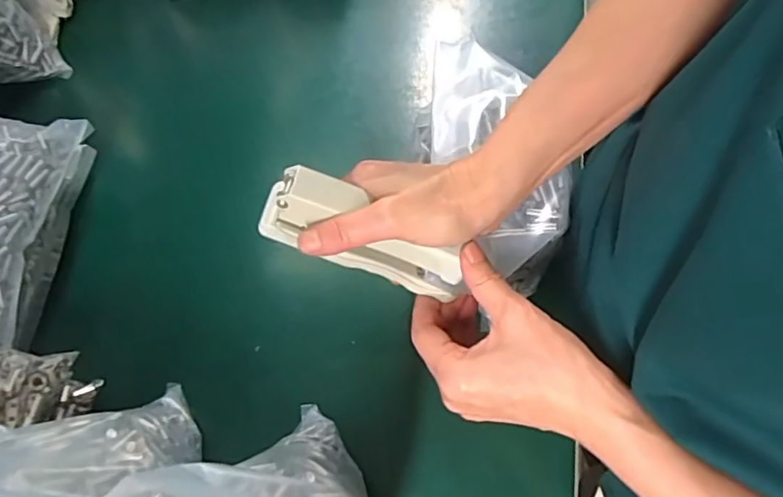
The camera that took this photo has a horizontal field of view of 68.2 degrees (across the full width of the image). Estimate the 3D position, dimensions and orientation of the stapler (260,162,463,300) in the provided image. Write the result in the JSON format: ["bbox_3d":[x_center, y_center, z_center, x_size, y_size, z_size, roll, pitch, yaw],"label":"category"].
[{"bbox_3d":[-0.012,-0.005,0.323,0.116,0.047,0.038,29,70,-17],"label":"stapler"}]

